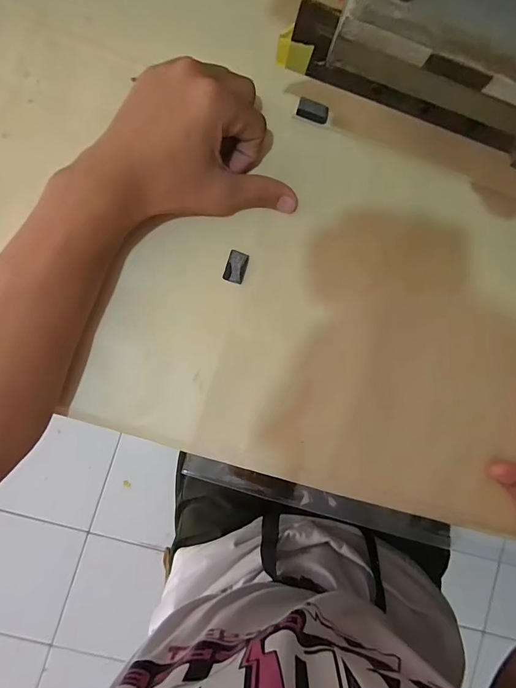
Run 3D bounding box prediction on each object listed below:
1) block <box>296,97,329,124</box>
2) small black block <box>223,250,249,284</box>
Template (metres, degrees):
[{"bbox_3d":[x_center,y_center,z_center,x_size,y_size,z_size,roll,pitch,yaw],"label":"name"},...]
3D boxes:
[{"bbox_3d":[0.042,-0.178,0.280,0.024,0.007,0.011,14,86,-5],"label":"block"},{"bbox_3d":[-0.016,-0.056,0.268,0.015,0.004,0.023,17,86,-5],"label":"small black block"}]

